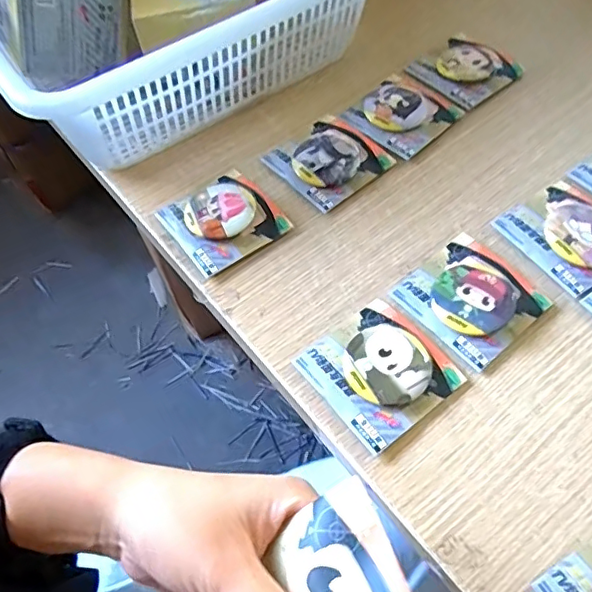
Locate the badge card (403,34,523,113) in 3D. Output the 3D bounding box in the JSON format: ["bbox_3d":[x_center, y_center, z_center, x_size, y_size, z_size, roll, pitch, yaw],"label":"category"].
[{"bbox_3d":[0.160,-0.215,0.527,0.086,0.015,0.082,-40,64,-20],"label":"badge card"}]

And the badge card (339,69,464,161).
[{"bbox_3d":[0.096,-0.166,0.498,0.081,0.017,0.077,-39,64,-20],"label":"badge card"}]

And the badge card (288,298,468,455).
[{"bbox_3d":[0.057,0.046,0.370,0.087,0.016,0.083,-35,62,-18],"label":"badge card"}]

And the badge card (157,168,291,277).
[{"bbox_3d":[-0.059,-0.063,0.444,0.081,0.016,0.080,-32,62,-17],"label":"badge card"}]

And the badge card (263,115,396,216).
[{"bbox_3d":[0.028,-0.118,0.472,0.081,0.017,0.080,-36,63,-19],"label":"badge card"}]

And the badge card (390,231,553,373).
[{"bbox_3d":[0.127,-0.003,0.395,0.086,0.018,0.083,-37,63,-19],"label":"badge card"}]

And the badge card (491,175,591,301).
[{"bbox_3d":[0.208,-0.050,0.419,0.083,0.012,0.085,-31,61,-15],"label":"badge card"}]

